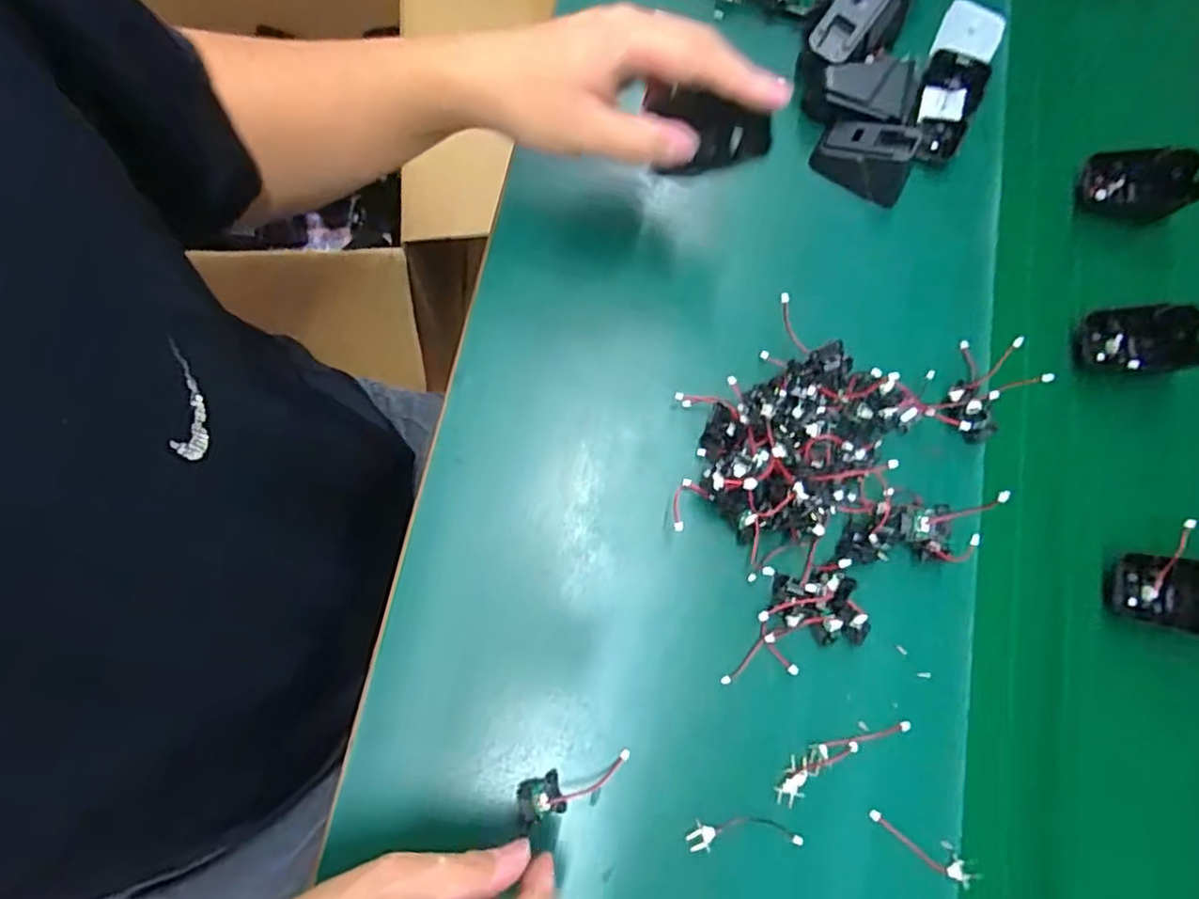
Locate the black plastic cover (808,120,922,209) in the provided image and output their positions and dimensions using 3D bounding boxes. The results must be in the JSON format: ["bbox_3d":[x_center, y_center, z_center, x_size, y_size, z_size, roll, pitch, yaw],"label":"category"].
[{"bbox_3d":[0.188,-0.207,0.468,0.066,0.040,0.038,30,77,7],"label":"black plastic cover"}]

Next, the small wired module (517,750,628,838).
[{"bbox_3d":[-0.014,0.190,0.369,0.068,0.013,0.025,-18,76,-11],"label":"small wired module"}]

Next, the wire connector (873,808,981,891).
[{"bbox_3d":[0.181,0.224,0.371,0.063,0.005,0.012,30,77,7],"label":"wire connector"}]

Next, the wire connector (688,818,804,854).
[{"bbox_3d":[0.082,0.216,0.371,0.065,0.004,0.015,-1,75,-1],"label":"wire connector"}]

